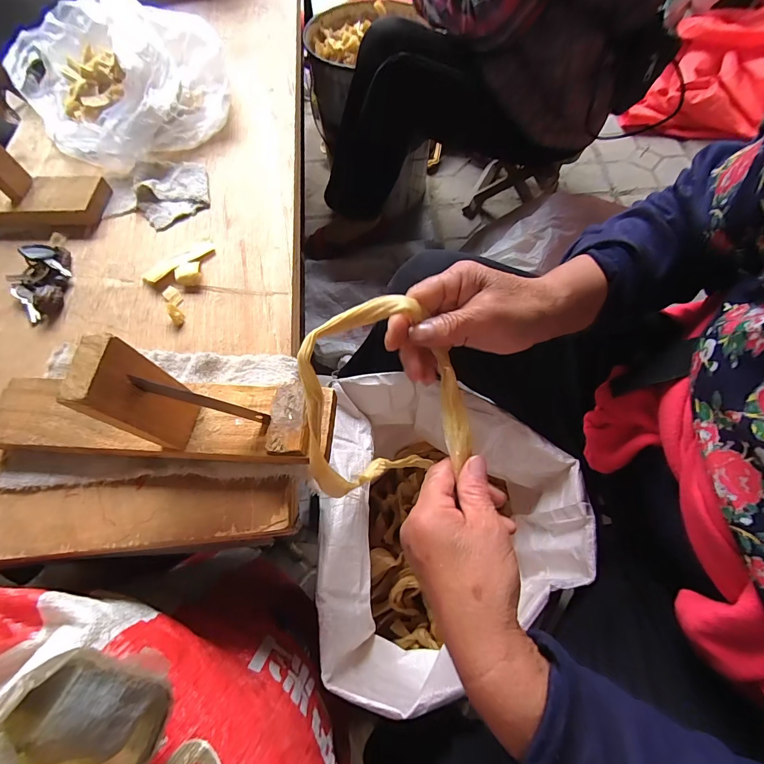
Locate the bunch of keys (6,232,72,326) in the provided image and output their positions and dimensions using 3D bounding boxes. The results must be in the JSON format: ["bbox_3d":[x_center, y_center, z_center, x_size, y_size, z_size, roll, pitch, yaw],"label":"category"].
[{"bbox_3d":[-0.354,-0.113,0.394,0.053,0.023,0.113,-24,64,-10],"label":"bunch of keys"}]

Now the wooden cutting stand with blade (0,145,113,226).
[{"bbox_3d":[-0.409,-0.231,0.395,0.176,0.127,0.061,1,63,2],"label":"wooden cutting stand with blade"}]

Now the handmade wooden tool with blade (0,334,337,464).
[{"bbox_3d":[-0.160,0.009,0.268,0.240,0.128,0.067,3,63,4],"label":"handmade wooden tool with blade"}]

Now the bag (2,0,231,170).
[{"bbox_3d":[-0.356,-0.423,0.507,0.242,0.087,0.320,-33,66,-14],"label":"bag"}]

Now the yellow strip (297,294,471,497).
[{"bbox_3d":[-0.006,0.013,0.277,0.124,0.034,0.131,-24,104,-1],"label":"yellow strip"}]

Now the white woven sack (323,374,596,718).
[{"bbox_3d":[0.080,0.183,0.509,0.271,0.293,0.326,-1,63,1],"label":"white woven sack"}]

